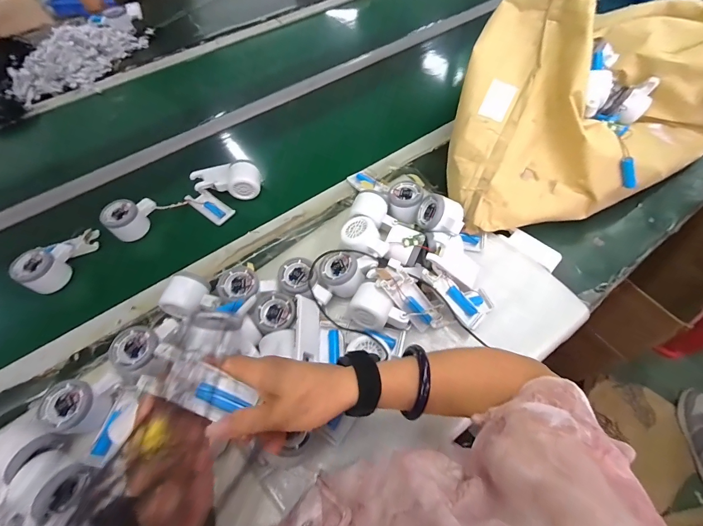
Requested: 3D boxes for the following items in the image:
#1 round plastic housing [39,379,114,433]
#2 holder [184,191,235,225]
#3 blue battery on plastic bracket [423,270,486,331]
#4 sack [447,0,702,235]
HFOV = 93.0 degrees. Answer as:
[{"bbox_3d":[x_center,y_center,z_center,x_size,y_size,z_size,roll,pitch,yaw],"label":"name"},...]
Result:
[{"bbox_3d":[-0.344,0.180,0.417,0.062,0.039,0.054,9,59,8],"label":"round plastic housing"},{"bbox_3d":[-0.268,-0.109,0.634,0.094,0.014,0.043,34,66,21],"label":"holder"},{"bbox_3d":[0.145,0.051,0.484,0.105,0.018,0.032,46,69,4],"label":"blue battery on plastic bracket"},{"bbox_3d":[0.414,-0.296,0.565,0.592,0.229,0.314,-26,61,-13],"label":"sack"}]

